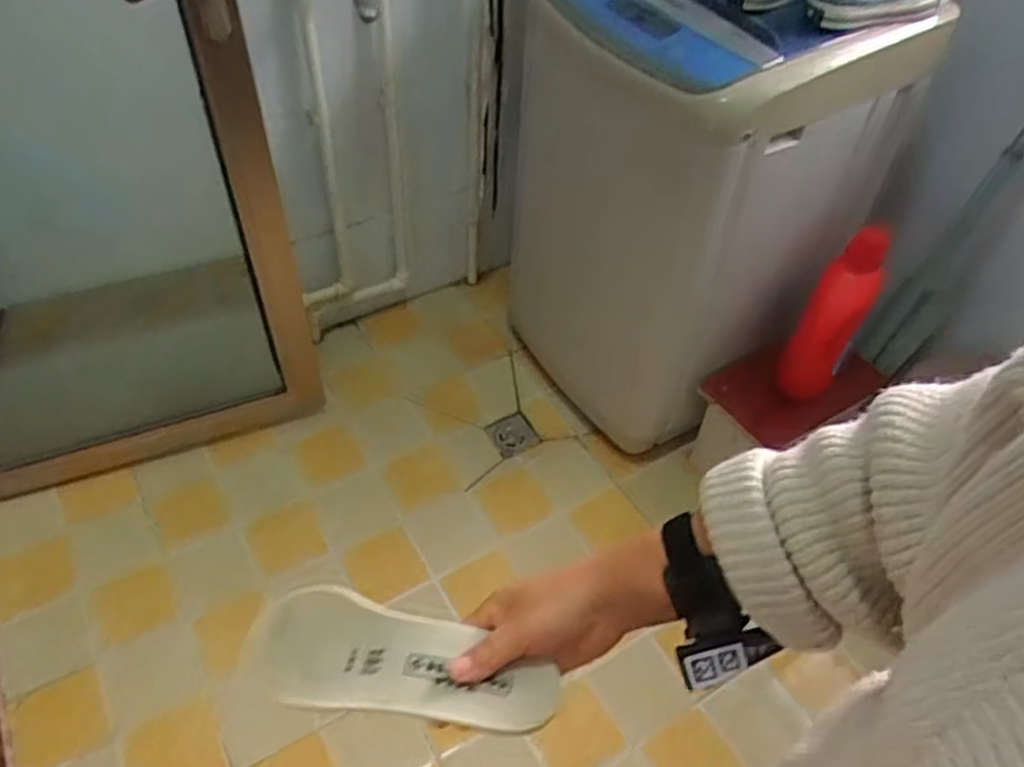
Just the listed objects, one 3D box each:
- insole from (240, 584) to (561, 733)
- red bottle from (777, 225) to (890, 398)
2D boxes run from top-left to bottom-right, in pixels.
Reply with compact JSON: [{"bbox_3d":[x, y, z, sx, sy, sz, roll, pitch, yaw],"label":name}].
[{"bbox_3d":[-0.086,0.197,0.521,0.235,0.025,0.079,5,47,20],"label":"insole"},{"bbox_3d":[0.593,-0.111,1.387,0.106,0.359,0.095,-34,59,-28],"label":"red bottle"}]

